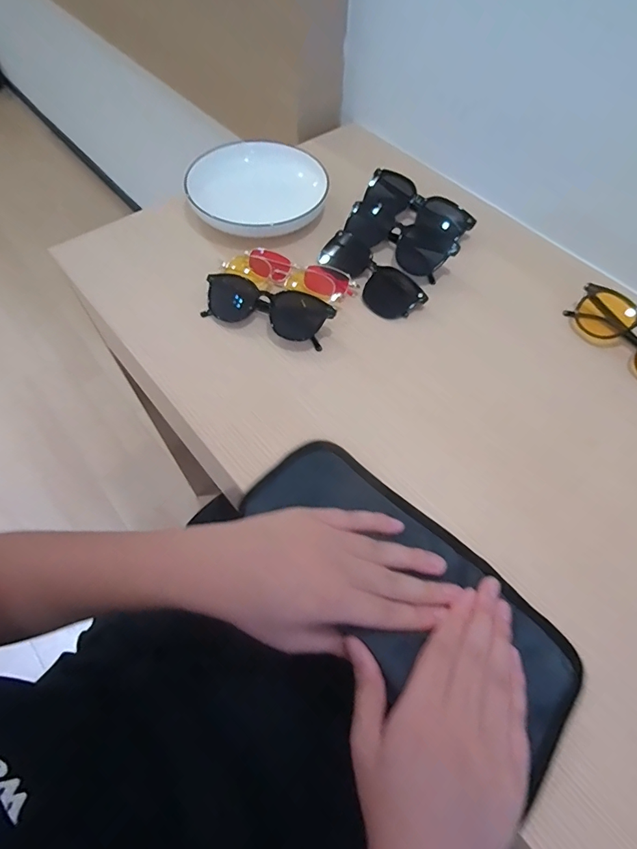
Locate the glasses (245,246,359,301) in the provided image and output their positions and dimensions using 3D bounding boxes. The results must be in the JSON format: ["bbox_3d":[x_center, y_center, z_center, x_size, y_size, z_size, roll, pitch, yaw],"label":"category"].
[{"bbox_3d":[-0.020,-0.170,0.482,0.130,0.024,0.051,25,62,12],"label":"glasses"}]

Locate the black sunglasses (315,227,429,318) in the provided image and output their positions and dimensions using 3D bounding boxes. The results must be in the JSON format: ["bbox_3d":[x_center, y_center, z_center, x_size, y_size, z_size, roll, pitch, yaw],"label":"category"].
[{"bbox_3d":[0.059,-0.164,0.478,0.126,0.033,0.049,41,66,19],"label":"black sunglasses"}]

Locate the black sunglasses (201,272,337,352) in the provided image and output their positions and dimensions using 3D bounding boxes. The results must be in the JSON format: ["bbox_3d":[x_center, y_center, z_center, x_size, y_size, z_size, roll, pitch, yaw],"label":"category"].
[{"bbox_3d":[-0.054,-0.122,0.447,0.142,0.039,0.054,22,62,10],"label":"black sunglasses"}]

